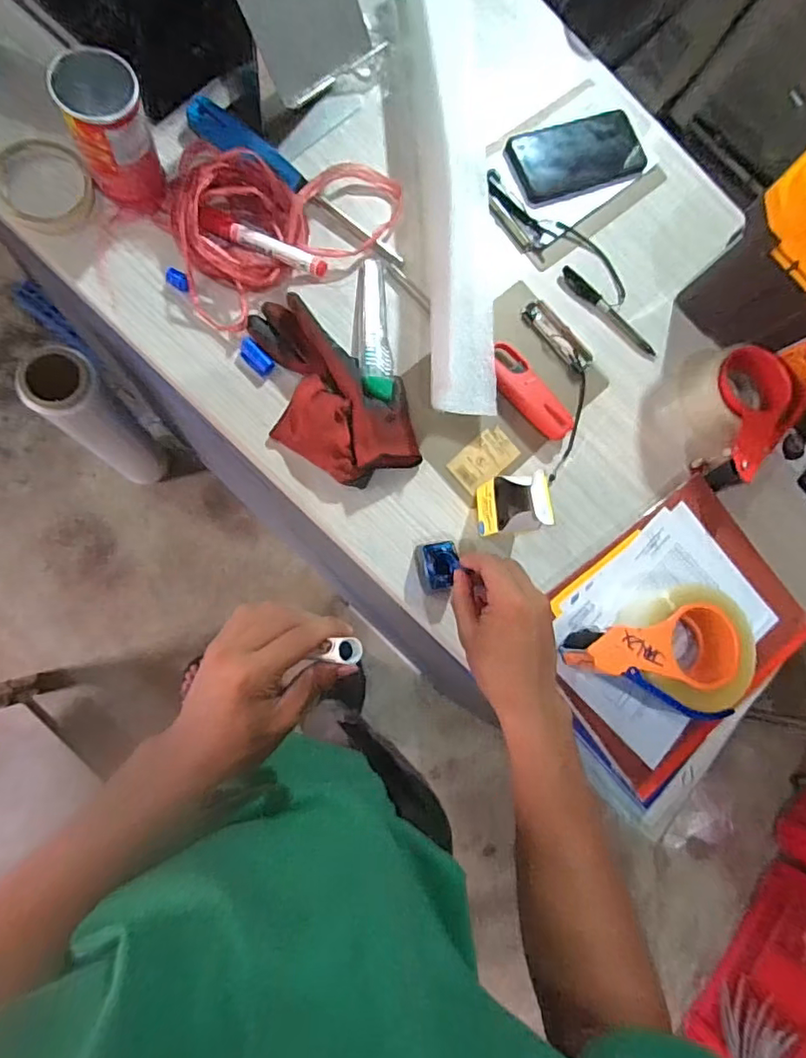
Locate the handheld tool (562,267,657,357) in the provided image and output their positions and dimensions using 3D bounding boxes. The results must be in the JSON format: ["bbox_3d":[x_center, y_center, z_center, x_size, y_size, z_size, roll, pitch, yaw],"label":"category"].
[{"bbox_3d":[0.240,-0.253,0.634,0.142,0.011,0.019,43,77,-3],"label":"handheld tool"}]

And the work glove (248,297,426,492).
[{"bbox_3d":[-0.073,-0.129,0.541,0.210,0.042,0.124,37,77,-4],"label":"work glove"}]

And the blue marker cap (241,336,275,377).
[{"bbox_3d":[-0.147,-0.173,0.548,0.020,0.014,0.042,-44,92,-14],"label":"blue marker cap"}]

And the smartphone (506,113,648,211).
[{"bbox_3d":[0.207,-0.442,0.646,0.175,0.008,0.087,-23,87,-13],"label":"smartphone"}]

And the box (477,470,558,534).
[{"bbox_3d":[0.106,-0.023,0.538,0.045,0.098,0.054,-2,83,-12],"label":"box"}]

